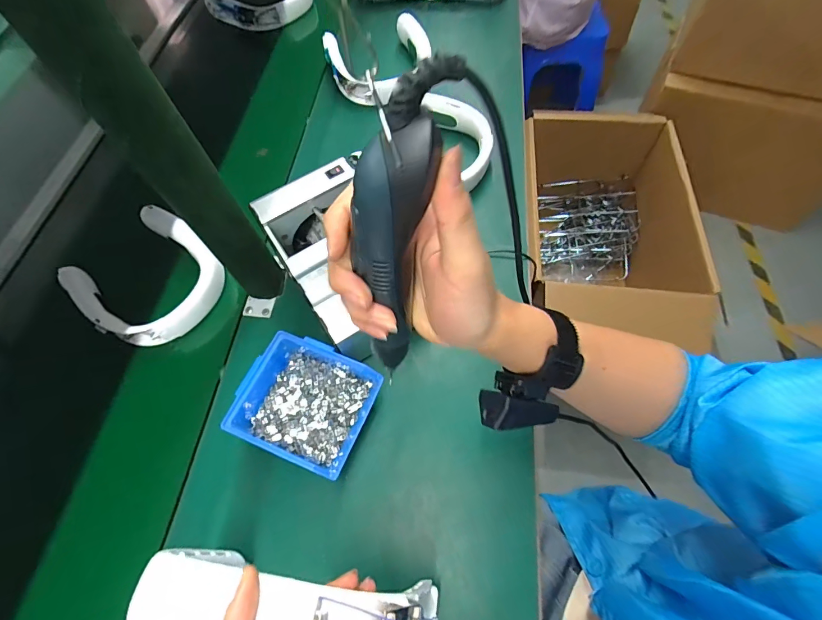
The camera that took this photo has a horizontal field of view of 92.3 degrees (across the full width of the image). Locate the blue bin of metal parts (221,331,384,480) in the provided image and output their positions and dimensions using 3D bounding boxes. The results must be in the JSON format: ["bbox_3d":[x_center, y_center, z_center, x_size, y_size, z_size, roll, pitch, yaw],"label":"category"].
[{"bbox_3d":[-0.118,0.106,0.449,0.143,0.079,0.128,20,66,12],"label":"blue bin of metal parts"}]

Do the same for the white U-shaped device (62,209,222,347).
[{"bbox_3d":[-0.370,-0.046,0.566,0.189,0.047,0.177,32,69,17],"label":"white U-shaped device"}]

